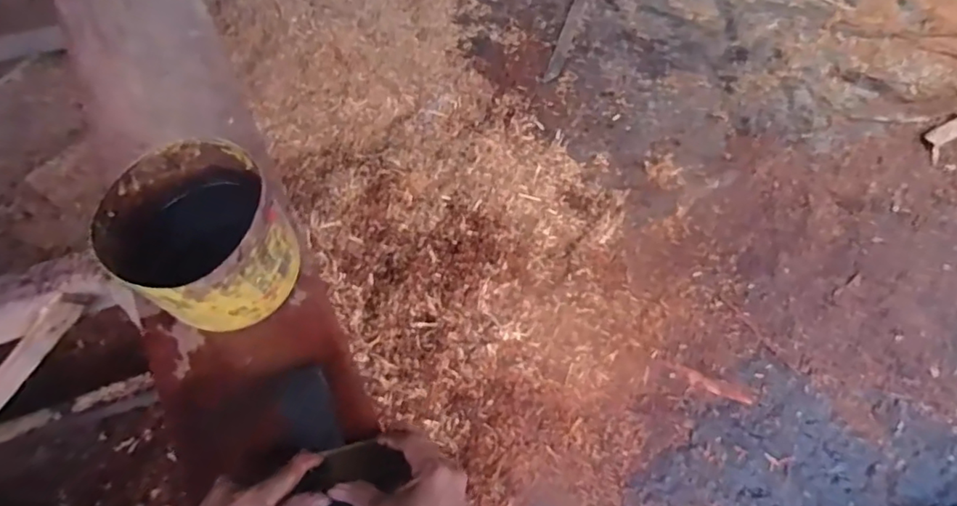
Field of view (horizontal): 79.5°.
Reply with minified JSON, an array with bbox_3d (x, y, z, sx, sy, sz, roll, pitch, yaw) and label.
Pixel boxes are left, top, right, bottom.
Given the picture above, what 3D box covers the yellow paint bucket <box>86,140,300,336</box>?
[{"bbox_3d":[-0.290,-0.016,0.627,0.155,0.133,0.159,2,67,-6],"label":"yellow paint bucket"}]

